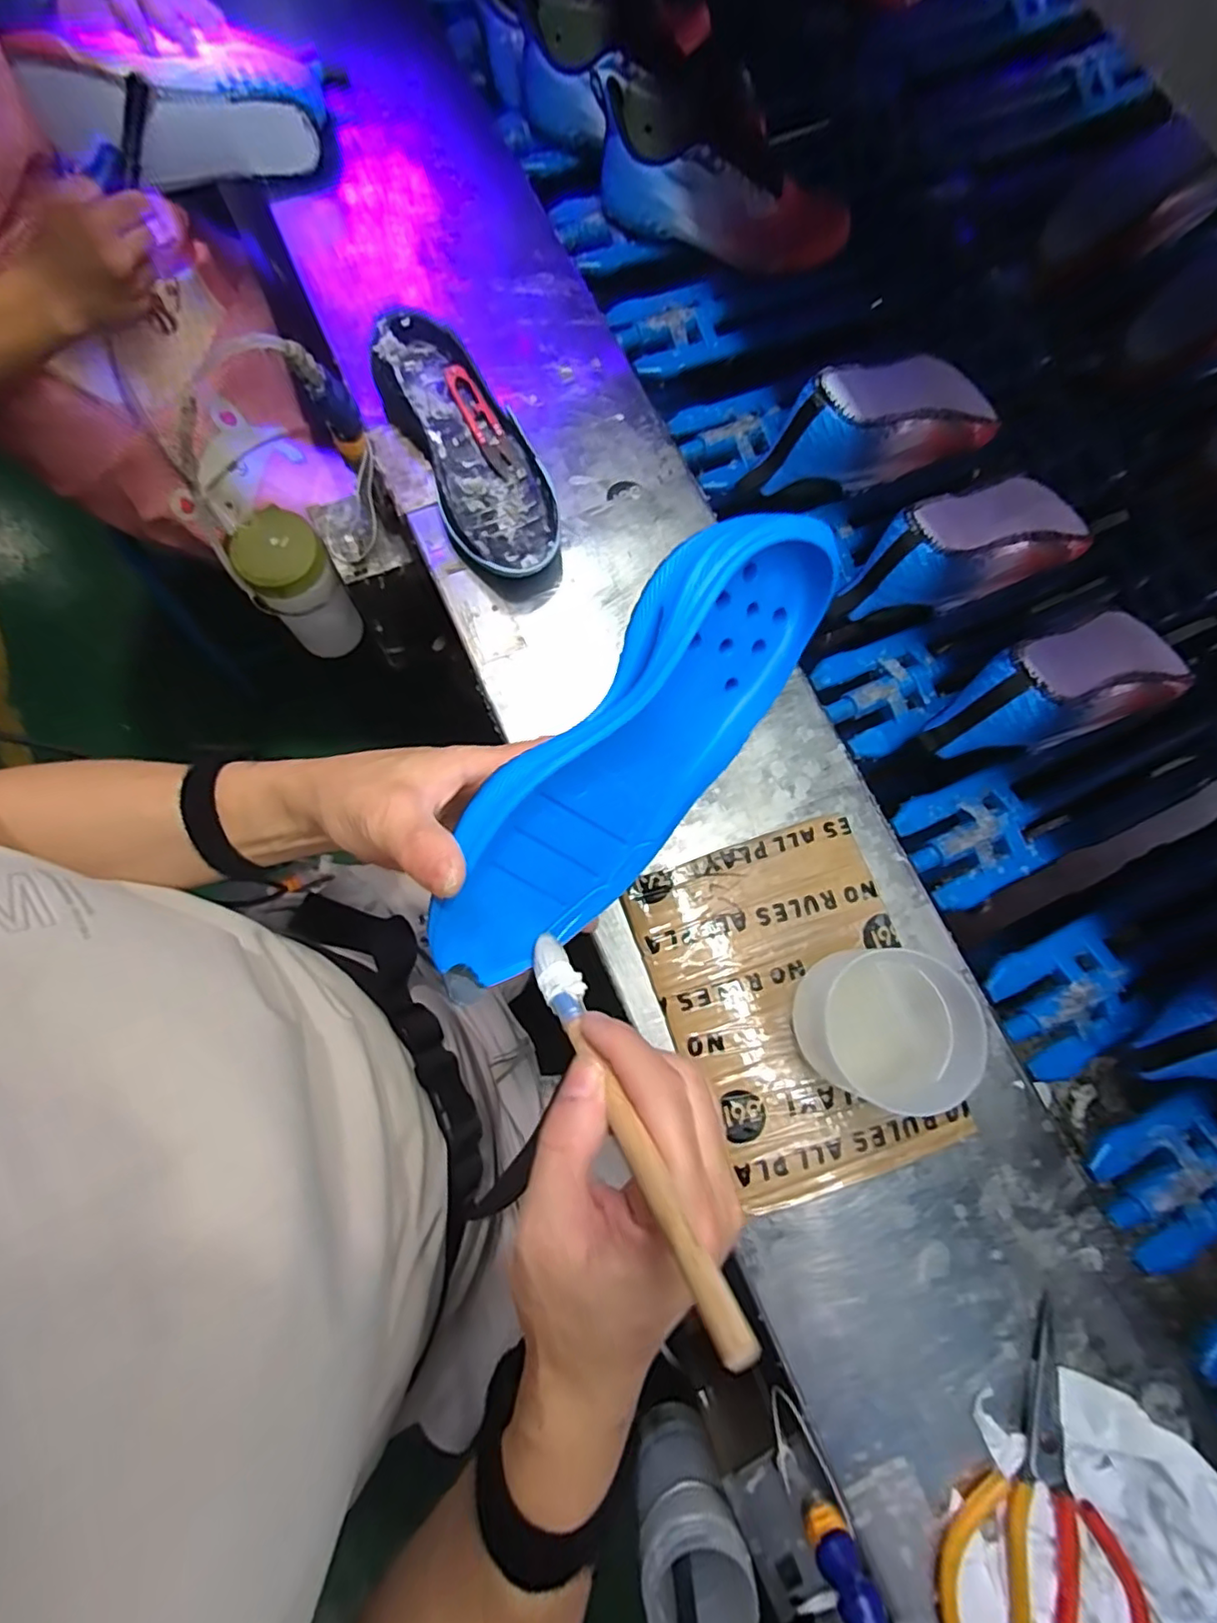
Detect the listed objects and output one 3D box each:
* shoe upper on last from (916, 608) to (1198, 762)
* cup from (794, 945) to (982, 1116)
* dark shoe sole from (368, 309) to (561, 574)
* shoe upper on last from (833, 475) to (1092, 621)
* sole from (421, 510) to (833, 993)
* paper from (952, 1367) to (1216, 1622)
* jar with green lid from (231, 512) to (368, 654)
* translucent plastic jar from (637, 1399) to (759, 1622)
[{"bbox_3d":[0.349,-0.091,0.473,0.222,0.104,0.081,-24,80,-5],"label":"shoe upper on last"},{"bbox_3d":[0.168,0.132,0.385,0.085,0.080,0.088,0,79,0],"label":"cup"},{"bbox_3d":[-0.109,-0.290,0.487,0.089,0.051,0.238,-27,81,-5],"label":"dark shoe sole"},{"bbox_3d":[0.297,-0.221,0.513,0.232,0.103,0.082,-24,80,-5],"label":"shoe upper on last"},{"bbox_3d":[0.012,-0.026,0.302,0.251,0.099,0.031,-47,43,-2],"label":"sole"},{"bbox_3d":[0.278,0.439,0.344,0.148,0.037,0.188,6,79,1],"label":"paper"},{"bbox_3d":[-0.290,-0.213,0.588,0.072,0.121,0.071,0,79,0],"label":"jar with green lid"},{"bbox_3d":[0.059,0.512,0.439,0.069,0.113,0.074,0,79,0],"label":"translucent plastic jar"}]

